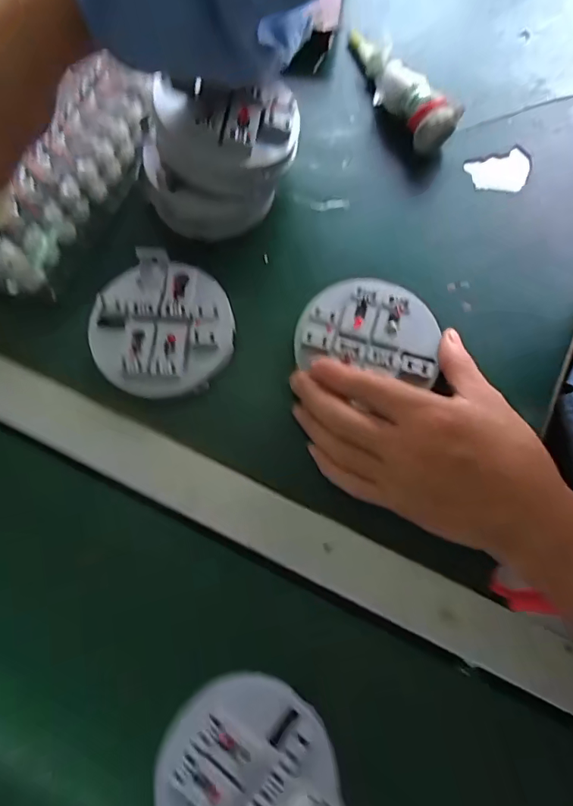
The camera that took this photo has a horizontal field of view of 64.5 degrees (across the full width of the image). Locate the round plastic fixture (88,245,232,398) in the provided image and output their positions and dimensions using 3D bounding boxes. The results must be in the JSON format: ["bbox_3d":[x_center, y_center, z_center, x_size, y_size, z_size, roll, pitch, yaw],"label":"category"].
[{"bbox_3d":[-0.091,-0.057,0.332,0.102,0.018,0.102,-1,75,4],"label":"round plastic fixture"}]

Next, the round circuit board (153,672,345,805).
[{"bbox_3d":[-0.022,0.216,0.261,0.099,0.015,0.099,-1,66,3],"label":"round circuit board"}]

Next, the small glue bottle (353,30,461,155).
[{"bbox_3d":[0.093,-0.266,0.386,0.035,0.038,0.128,-28,77,-6],"label":"small glue bottle"}]

